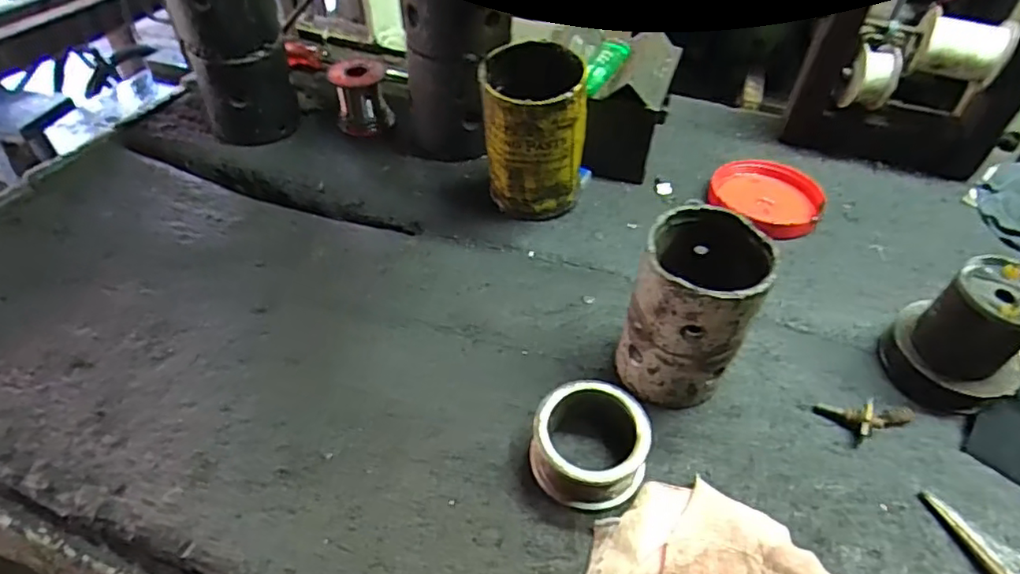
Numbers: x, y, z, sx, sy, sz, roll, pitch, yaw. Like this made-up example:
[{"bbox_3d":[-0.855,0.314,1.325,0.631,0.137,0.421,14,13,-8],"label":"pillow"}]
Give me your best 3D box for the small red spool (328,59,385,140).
[{"bbox_3d":[-0.139,-0.177,0.558,0.051,0.060,0.043,-16,49,-16],"label":"small red spool"}]

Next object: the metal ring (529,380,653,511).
[{"bbox_3d":[0.044,0.086,0.330,0.061,0.037,0.062,1,46,-1],"label":"metal ring"}]

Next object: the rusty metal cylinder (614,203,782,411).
[{"bbox_3d":[0.105,0.017,0.348,0.063,0.110,0.069,1,46,-1],"label":"rusty metal cylinder"}]

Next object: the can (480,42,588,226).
[{"bbox_3d":[0.018,-0.113,0.451,0.079,0.118,0.073,3,46,1],"label":"can"}]

